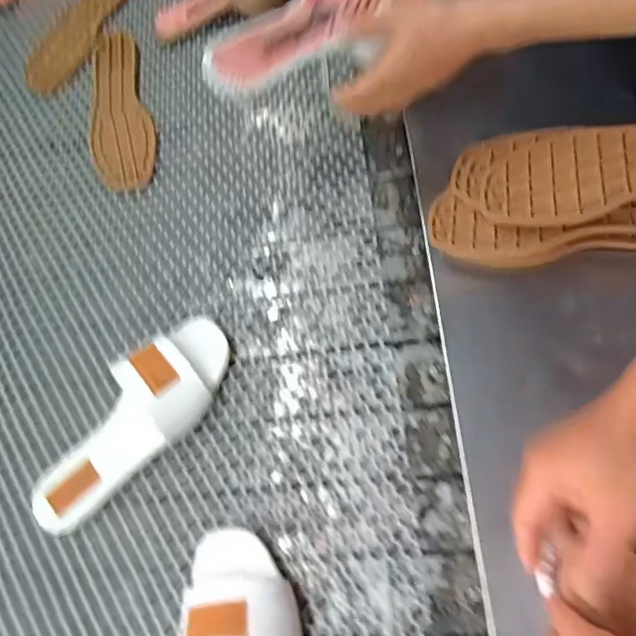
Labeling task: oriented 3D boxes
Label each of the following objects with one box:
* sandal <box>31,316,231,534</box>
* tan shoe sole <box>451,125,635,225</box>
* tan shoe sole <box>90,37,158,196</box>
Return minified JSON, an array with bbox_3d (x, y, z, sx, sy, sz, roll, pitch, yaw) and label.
[{"bbox_3d":[-0.190,0.100,0.565,0.104,0.066,0.252,37,74,15],"label":"sandal"},{"bbox_3d":[0.262,-0.132,0.491,0.274,0.023,0.098,-4,67,21],"label":"tan shoe sole"},{"bbox_3d":[-0.267,-0.278,0.744,0.083,0.008,0.249,-16,68,-4],"label":"tan shoe sole"}]

